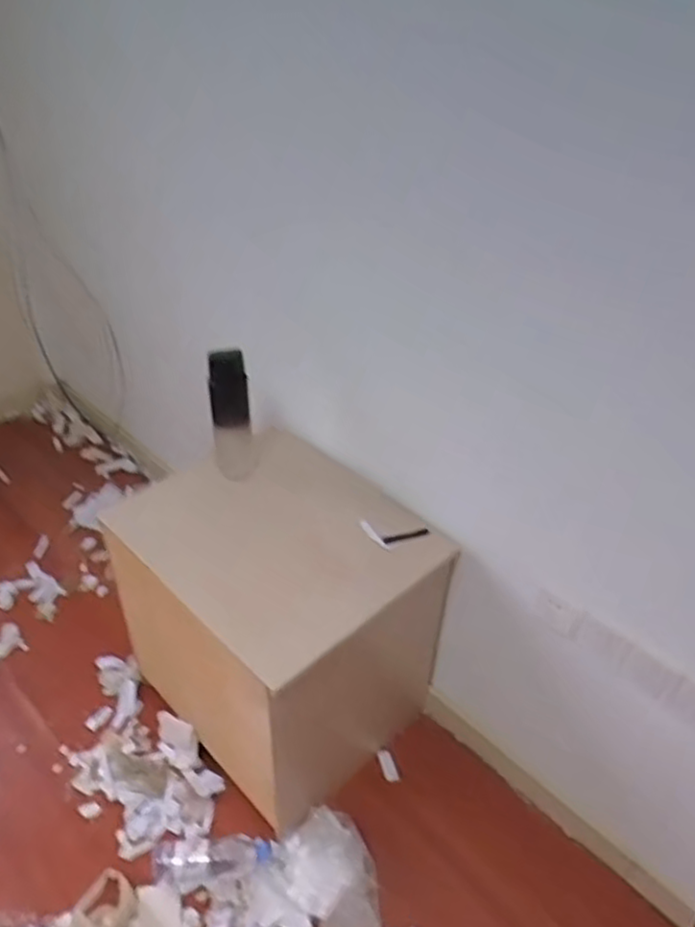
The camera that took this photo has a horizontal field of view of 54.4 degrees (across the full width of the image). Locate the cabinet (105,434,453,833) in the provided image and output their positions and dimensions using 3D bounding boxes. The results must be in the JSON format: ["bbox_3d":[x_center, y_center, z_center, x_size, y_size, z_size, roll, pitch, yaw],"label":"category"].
[{"bbox_3d":[-0.129,0.331,1.447,0.499,0.586,0.492,32,46,33],"label":"cabinet"}]

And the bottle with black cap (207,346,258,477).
[{"bbox_3d":[-0.224,-0.094,1.324,0.081,0.260,0.069,-12,40,-18],"label":"bottle with black cap"}]

